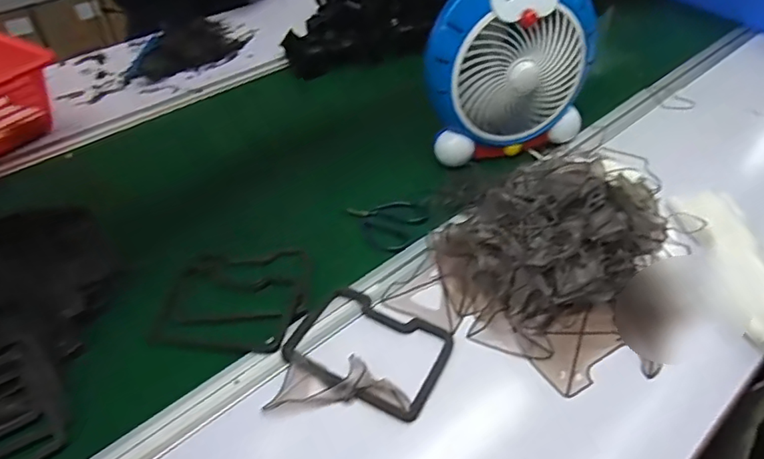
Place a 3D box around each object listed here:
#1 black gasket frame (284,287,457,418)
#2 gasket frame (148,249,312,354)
[{"bbox_3d":[-0.015,0.117,0.526,0.149,0.011,0.105,20,48,23],"label":"black gasket frame"},{"bbox_3d":[-0.160,0.074,0.584,0.155,0.009,0.141,1,43,4],"label":"gasket frame"}]

